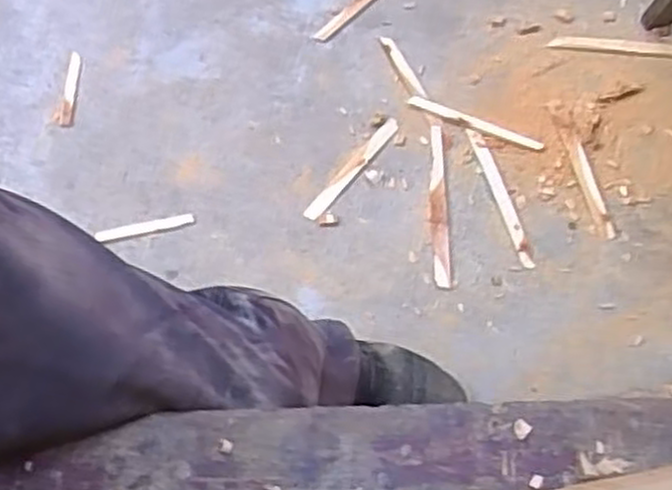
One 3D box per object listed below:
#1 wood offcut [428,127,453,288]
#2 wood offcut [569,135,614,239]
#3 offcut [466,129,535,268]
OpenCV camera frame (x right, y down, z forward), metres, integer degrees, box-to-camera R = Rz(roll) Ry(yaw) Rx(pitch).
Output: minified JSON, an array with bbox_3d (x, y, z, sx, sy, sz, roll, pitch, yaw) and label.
[{"bbox_3d":[0.148,-0.059,1.146,0.025,0.007,0.259,1,66,-3],"label":"wood offcut"},{"bbox_3d":[0.377,-0.087,1.171,0.022,0.006,0.171,-8,67,-7],"label":"wood offcut"},{"bbox_3d":[0.241,-0.072,1.158,0.025,0.006,0.232,-13,67,-9],"label":"offcut"}]

